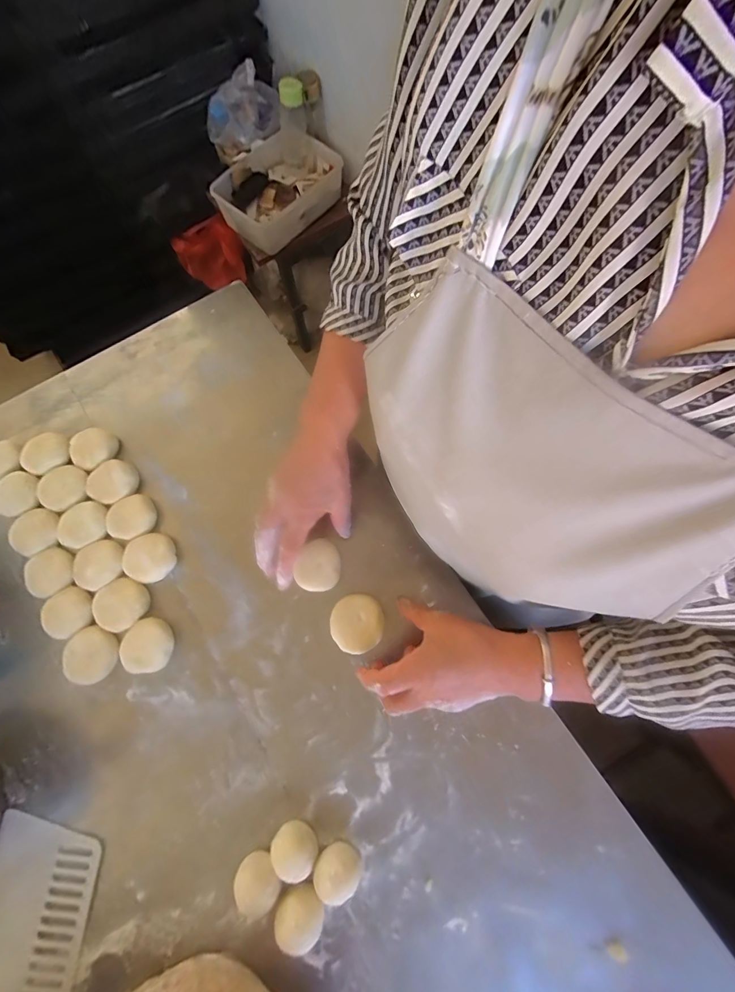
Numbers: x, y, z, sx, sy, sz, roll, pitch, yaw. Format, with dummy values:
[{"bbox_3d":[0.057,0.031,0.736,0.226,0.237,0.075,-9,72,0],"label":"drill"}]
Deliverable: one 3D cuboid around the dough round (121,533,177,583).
[{"bbox_3d":[-0.269,0.075,0.468,0.057,0.017,0.058,0,74,0],"label":"dough round"}]

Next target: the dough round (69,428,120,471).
[{"bbox_3d":[-0.365,-0.063,0.505,0.050,0.019,0.057,17,75,5],"label":"dough round"}]

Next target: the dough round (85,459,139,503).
[{"bbox_3d":[-0.331,-0.018,0.493,0.055,0.021,0.058,0,74,0],"label":"dough round"}]

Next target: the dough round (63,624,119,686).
[{"bbox_3d":[-0.319,0.184,0.439,0.054,0.025,0.054,0,74,0],"label":"dough round"}]

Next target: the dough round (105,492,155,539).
[{"bbox_3d":[-0.299,0.026,0.481,0.054,0.019,0.053,0,74,0],"label":"dough round"}]

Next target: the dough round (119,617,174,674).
[{"bbox_3d":[-0.257,0.174,0.444,0.054,0.013,0.058,0,74,0],"label":"dough round"}]

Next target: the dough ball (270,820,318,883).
[{"bbox_3d":[-0.073,0.357,0.385,0.040,0.034,0.043,0,74,0],"label":"dough ball"}]

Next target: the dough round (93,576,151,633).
[{"bbox_3d":[-0.296,0.129,0.454,0.059,0.016,0.057,0,74,0],"label":"dough round"}]

